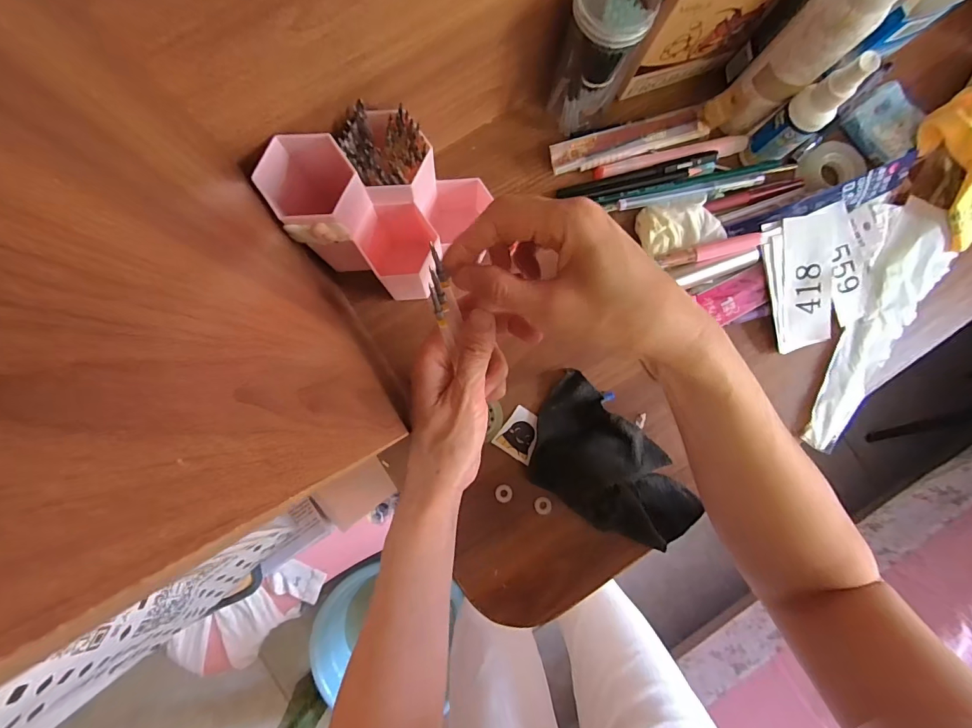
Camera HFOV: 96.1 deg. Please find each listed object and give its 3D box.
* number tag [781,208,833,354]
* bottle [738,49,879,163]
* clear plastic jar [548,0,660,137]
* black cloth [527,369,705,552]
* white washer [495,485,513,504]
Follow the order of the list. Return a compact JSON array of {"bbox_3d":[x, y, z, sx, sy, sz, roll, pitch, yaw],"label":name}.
[{"bbox_3d":[0.282,-0.073,0.384,0.045,0.007,0.114,-6,98,-3],"label":"number tag"},{"bbox_3d":[0.255,-0.199,0.349,0.026,0.104,0.028,-1,85,-3],"label":"bottle"},{"bbox_3d":[0.086,-0.241,0.341,0.056,0.104,0.051,23,85,-1],"label":"clear plastic jar"},{"bbox_3d":[0.108,0.089,0.370,0.154,0.022,0.092,36,85,0],"label":"black cloth"},{"bbox_3d":[0.015,0.112,0.377,0.015,0.004,0.015,-10,71,1],"label":"white washer"}]

